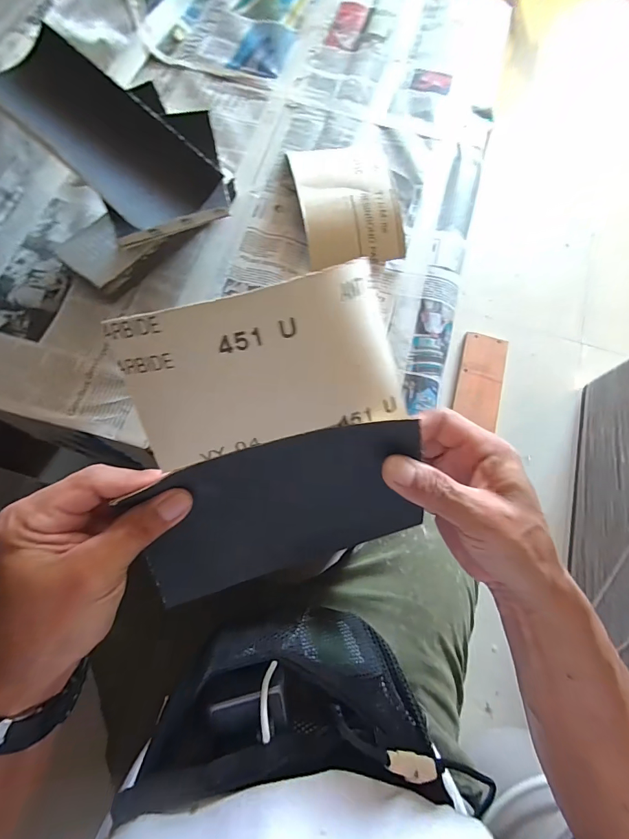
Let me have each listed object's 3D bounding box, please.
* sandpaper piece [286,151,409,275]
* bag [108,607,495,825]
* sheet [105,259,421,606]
[{"bbox_3d":[0.035,-0.239,0.424,0.102,0.034,0.140,-11,72,-5],"label":"sandpaper piece"},{"bbox_3d":[0.006,0.209,0.298,0.217,0.130,0.093,5,72,0],"label":"bag"},{"bbox_3d":[-0.029,0.020,0.245,0.182,0.198,0.030,-14,33,-6],"label":"sheet"}]

